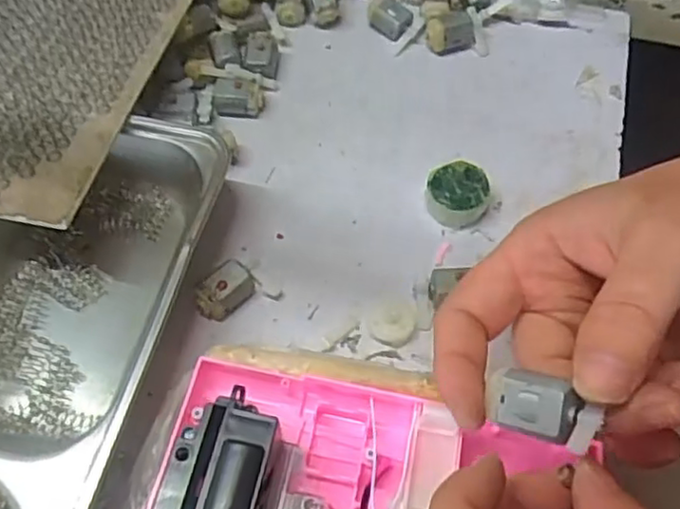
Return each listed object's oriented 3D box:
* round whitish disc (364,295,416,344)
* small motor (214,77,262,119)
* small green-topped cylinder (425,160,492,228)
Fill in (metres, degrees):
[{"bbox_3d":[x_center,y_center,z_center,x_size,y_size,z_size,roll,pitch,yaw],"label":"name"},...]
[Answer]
[{"bbox_3d":[0.025,0.031,0.324,0.024,0.007,0.025,5,60,-1],"label":"round whitish disc"},{"bbox_3d":[-0.060,-0.092,0.388,0.027,0.014,0.020,0,60,-3],"label":"small motor"},{"bbox_3d":[0.063,-0.032,0.356,0.033,0.020,0.035,1,60,-2],"label":"small green-topped cylinder"}]

